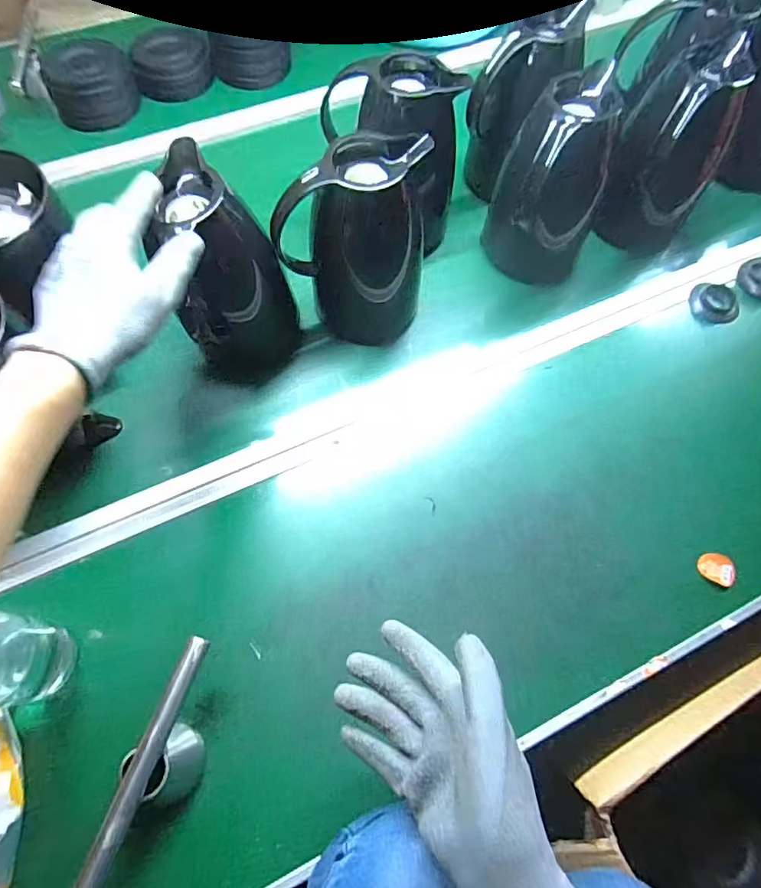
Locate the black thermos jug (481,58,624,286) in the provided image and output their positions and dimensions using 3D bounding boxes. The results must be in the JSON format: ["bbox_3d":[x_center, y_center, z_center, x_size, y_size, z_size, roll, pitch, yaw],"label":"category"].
[{"bbox_3d":[0.192,-0.292,0.588,0.116,0.201,0.112,-11,66,-5],"label":"black thermos jug"}]

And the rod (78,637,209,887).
[{"bbox_3d":[-0.181,0.248,0.379,0.016,0.012,0.199,17,66,7],"label":"rod"}]

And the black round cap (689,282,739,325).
[{"bbox_3d":[0.424,-0.176,0.642,0.053,0.015,0.058,0,65,0],"label":"black round cap"}]

